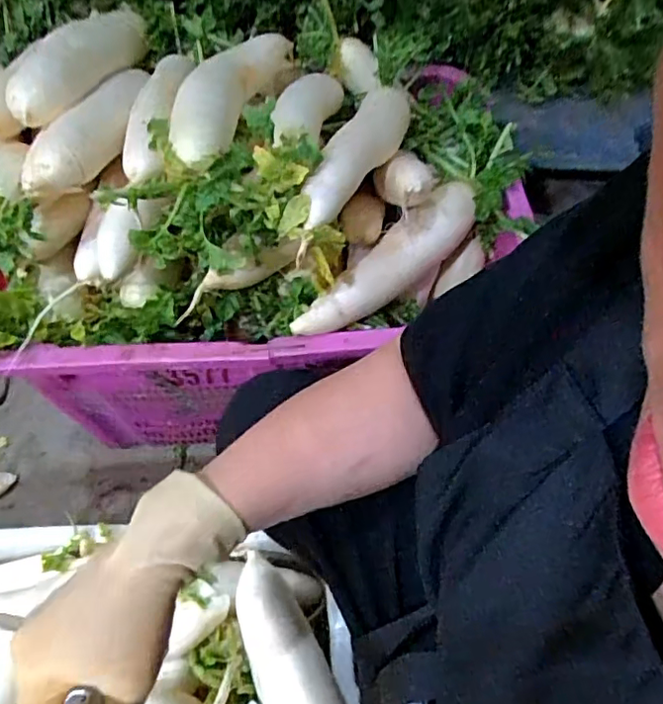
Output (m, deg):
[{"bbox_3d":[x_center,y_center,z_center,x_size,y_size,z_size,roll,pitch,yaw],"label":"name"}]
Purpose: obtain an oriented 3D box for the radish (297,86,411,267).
[{"bbox_3d":[0.034,-0.231,0.656,0.054,0.064,0.363,17,44,9],"label":"radish"}]

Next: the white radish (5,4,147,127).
[{"bbox_3d":[-0.299,-0.364,0.697,0.069,0.074,0.269,12,47,6],"label":"white radish"}]

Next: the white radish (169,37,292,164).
[{"bbox_3d":[-0.116,-0.302,0.669,0.067,0.068,0.320,10,44,5],"label":"white radish"}]

